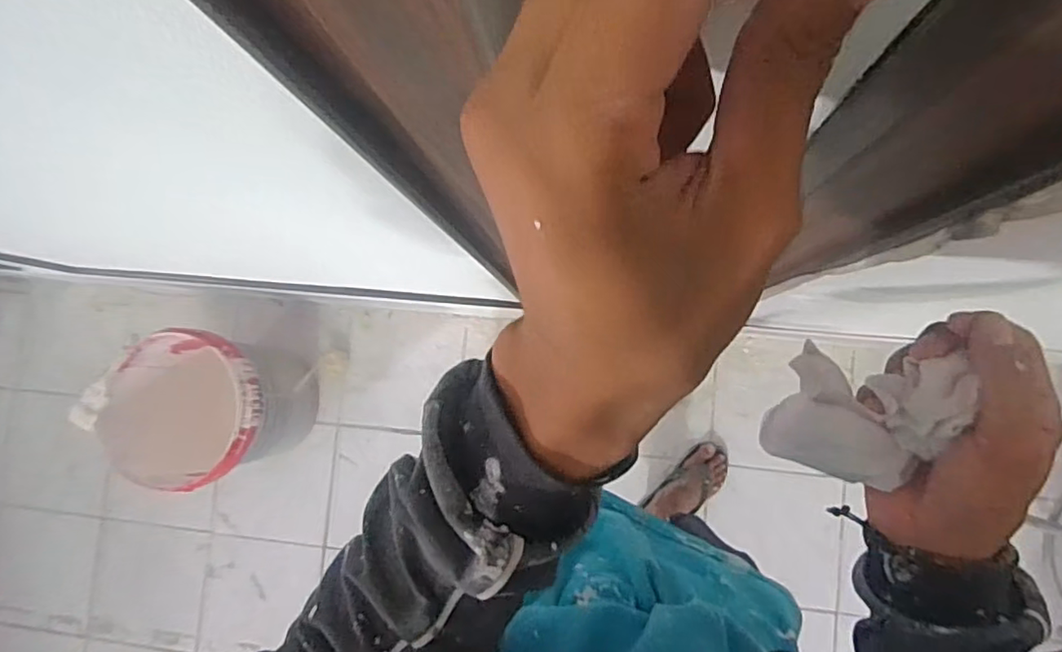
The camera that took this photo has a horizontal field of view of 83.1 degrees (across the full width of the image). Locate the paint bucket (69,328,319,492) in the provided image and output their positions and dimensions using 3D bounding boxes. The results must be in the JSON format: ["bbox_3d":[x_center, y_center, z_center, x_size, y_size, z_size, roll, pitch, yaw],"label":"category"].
[{"bbox_3d":[-0.748,0.190,1.439,0.376,0.395,0.329,-9,85,5],"label":"paint bucket"}]

